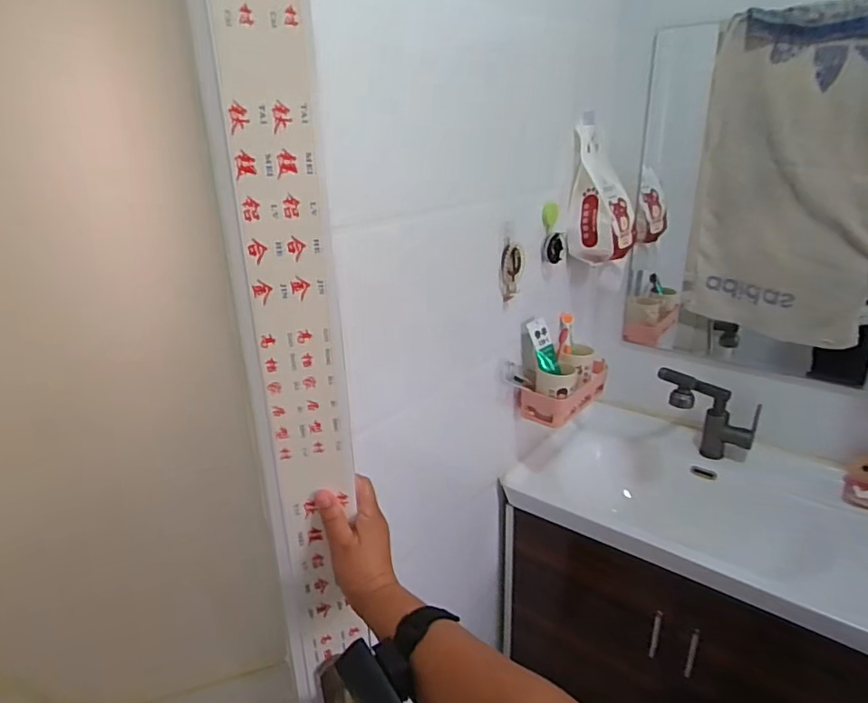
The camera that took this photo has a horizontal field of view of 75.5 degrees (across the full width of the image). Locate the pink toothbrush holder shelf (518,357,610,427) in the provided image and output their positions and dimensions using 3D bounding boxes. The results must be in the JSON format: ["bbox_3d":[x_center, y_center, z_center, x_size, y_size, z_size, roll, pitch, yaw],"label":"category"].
[{"bbox_3d":[0.294,0.090,1.237,0.096,0.074,0.243,15,26,41],"label":"pink toothbrush holder shelf"}]

